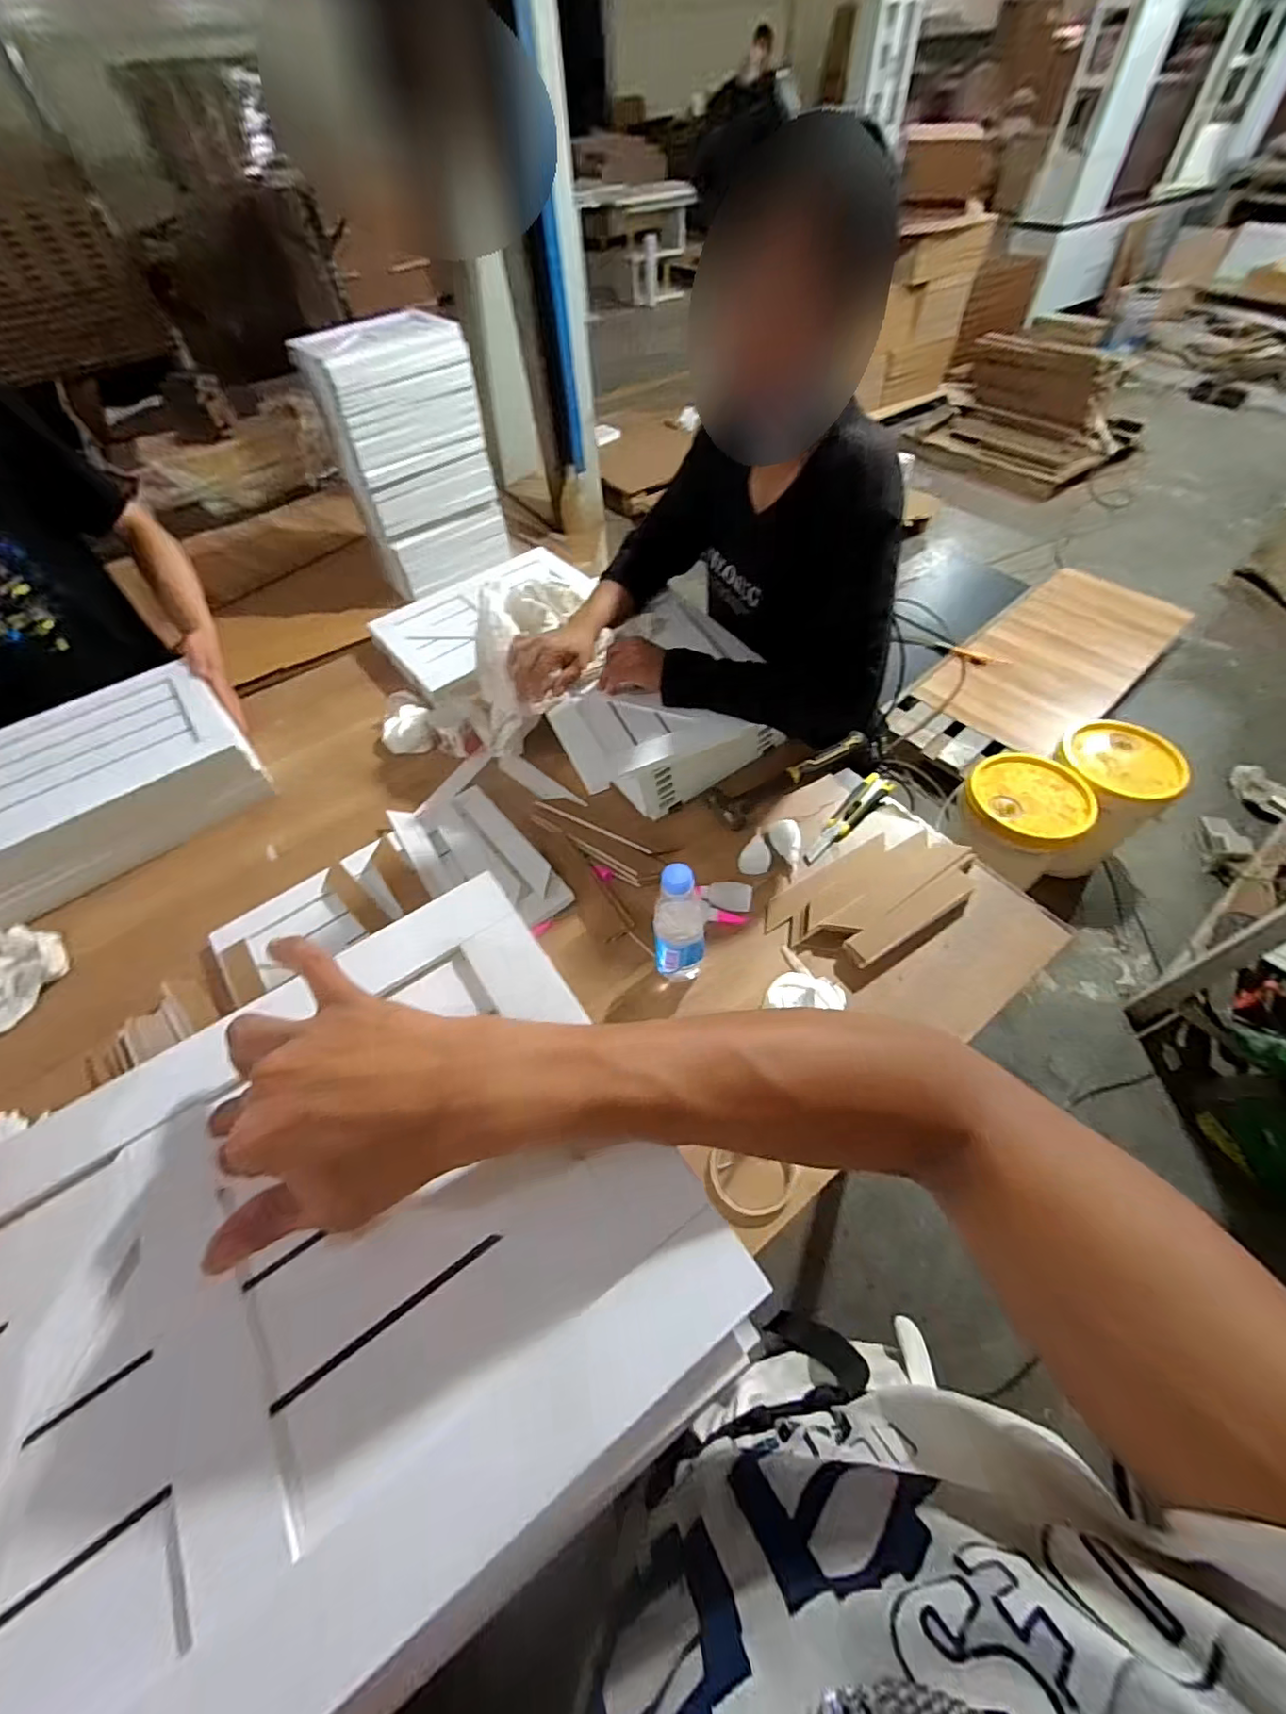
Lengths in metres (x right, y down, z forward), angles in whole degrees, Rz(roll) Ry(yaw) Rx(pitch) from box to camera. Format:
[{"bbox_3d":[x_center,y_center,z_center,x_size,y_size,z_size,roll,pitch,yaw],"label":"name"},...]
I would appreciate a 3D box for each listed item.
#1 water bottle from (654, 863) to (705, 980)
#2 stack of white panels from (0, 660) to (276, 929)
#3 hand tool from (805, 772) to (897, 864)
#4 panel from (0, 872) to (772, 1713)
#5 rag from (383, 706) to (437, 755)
[{"bbox_3d":[0.042,0.088,0.674,0.057,0.197,0.054,1,54,3],"label":"water bottle"},{"bbox_3d":[-0.850,-0.104,0.904,0.404,0.115,0.361,-36,60,-22],"label":"stack of white panels"},{"bbox_3d":[0.305,-0.058,0.862,0.043,0.029,0.189,36,63,25],"label":"hand tool"},{"bbox_3d":[-0.166,0.195,0.259,0.360,0.012,0.261,-31,59,-19],"label":"panel"},{"bbox_3d":[-0.413,-0.222,1.028,0.094,0.051,0.102,-19,55,-11],"label":"rag"}]

